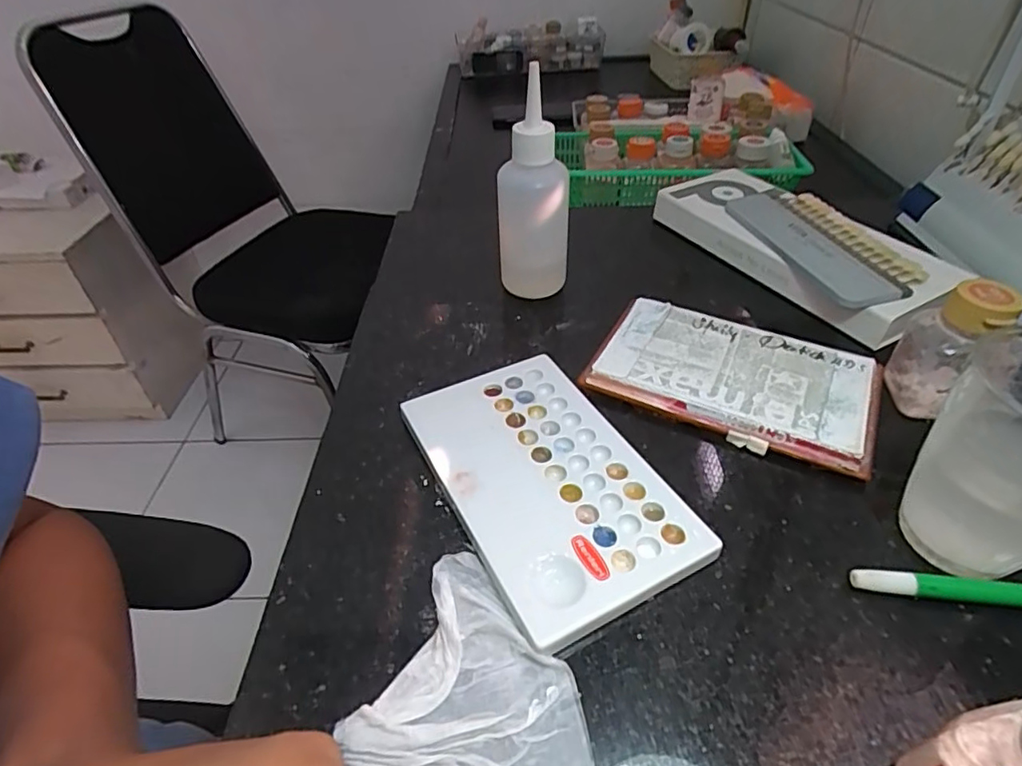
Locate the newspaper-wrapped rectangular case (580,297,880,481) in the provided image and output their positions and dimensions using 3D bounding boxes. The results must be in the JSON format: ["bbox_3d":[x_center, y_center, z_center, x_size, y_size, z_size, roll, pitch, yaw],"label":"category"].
[{"bbox_3d":[0.128,-0.004,0.330,0.148,0.016,0.089,20,47,23],"label":"newspaper-wrapped rectangular case"}]

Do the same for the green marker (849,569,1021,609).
[{"bbox_3d":[0.214,0.087,0.230,0.142,0.011,0.009,5,43,8],"label":"green marker"}]

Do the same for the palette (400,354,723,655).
[{"bbox_3d":[0.016,0.046,0.283,0.093,0.013,0.151,-21,45,-19],"label":"palette"}]

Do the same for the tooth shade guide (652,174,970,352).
[{"bbox_3d":[0.210,-0.106,0.421,0.100,0.025,0.212,-15,44,-14],"label":"tooth shade guide"}]

